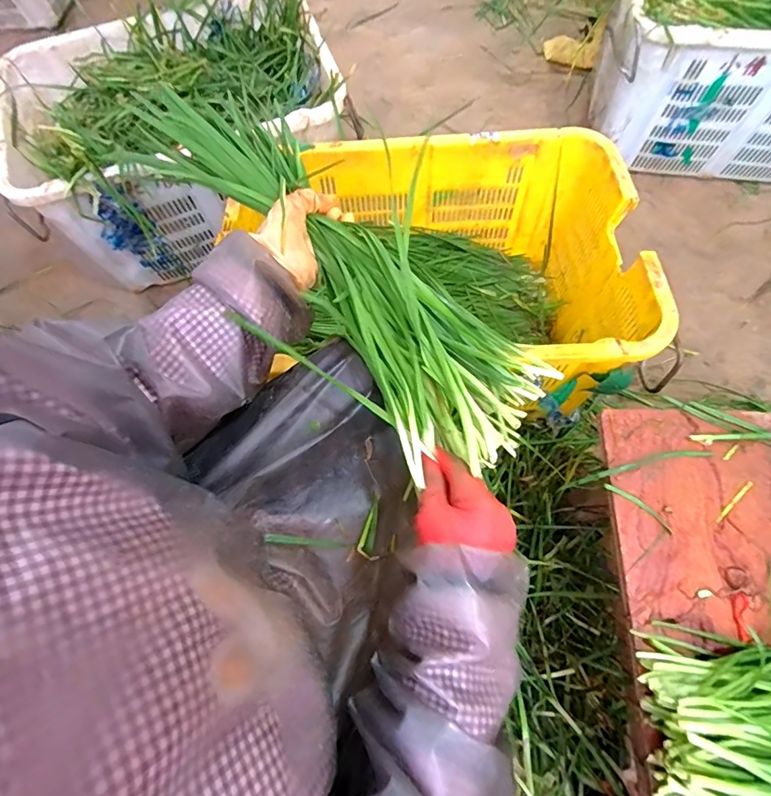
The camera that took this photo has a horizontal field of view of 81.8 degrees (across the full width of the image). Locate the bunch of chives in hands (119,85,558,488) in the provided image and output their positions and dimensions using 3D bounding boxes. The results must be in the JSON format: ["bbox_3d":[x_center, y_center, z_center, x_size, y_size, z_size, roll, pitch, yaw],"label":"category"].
[{"bbox_3d":[-0.047,-0.136,0.447,0.163,0.091,0.440,-39,79,-12],"label":"bunch of chives in hands"}]

